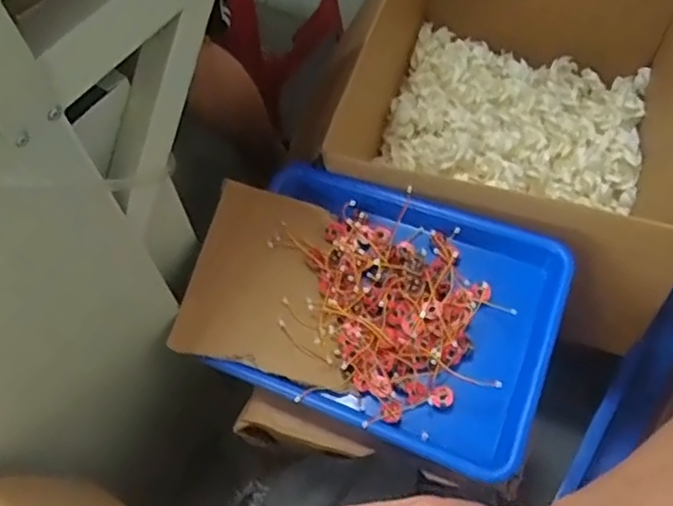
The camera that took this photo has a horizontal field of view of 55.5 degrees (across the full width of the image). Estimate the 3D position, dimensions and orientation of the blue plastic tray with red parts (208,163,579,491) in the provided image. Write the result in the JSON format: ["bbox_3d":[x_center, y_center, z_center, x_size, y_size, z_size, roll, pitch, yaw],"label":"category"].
[{"bbox_3d":[0.054,0.057,0.645,0.319,0.055,0.253,18,61,14],"label":"blue plastic tray with red parts"}]

